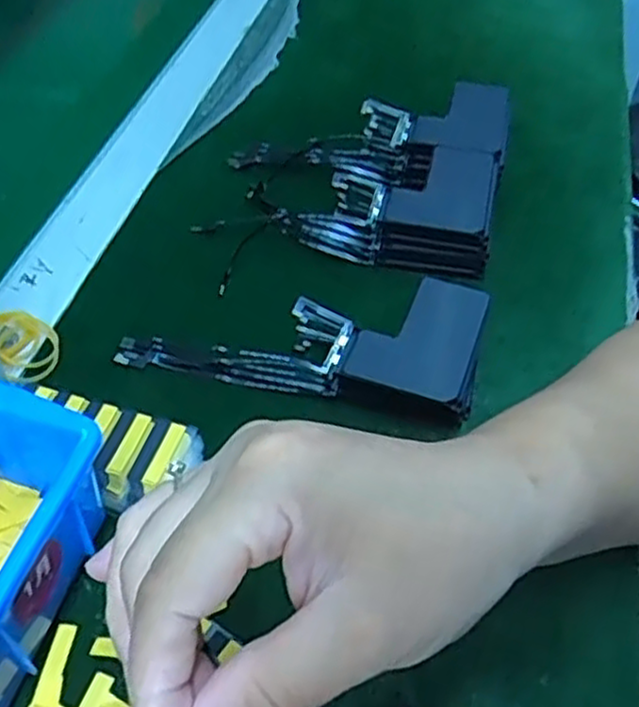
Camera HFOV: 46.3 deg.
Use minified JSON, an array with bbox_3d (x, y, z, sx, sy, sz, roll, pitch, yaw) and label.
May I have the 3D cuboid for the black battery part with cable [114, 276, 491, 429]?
[{"bbox_3d":[-0.006,-0.014,0.377,0.169,0.025,0.078,13,50,10],"label":"black battery part with cable"}]

